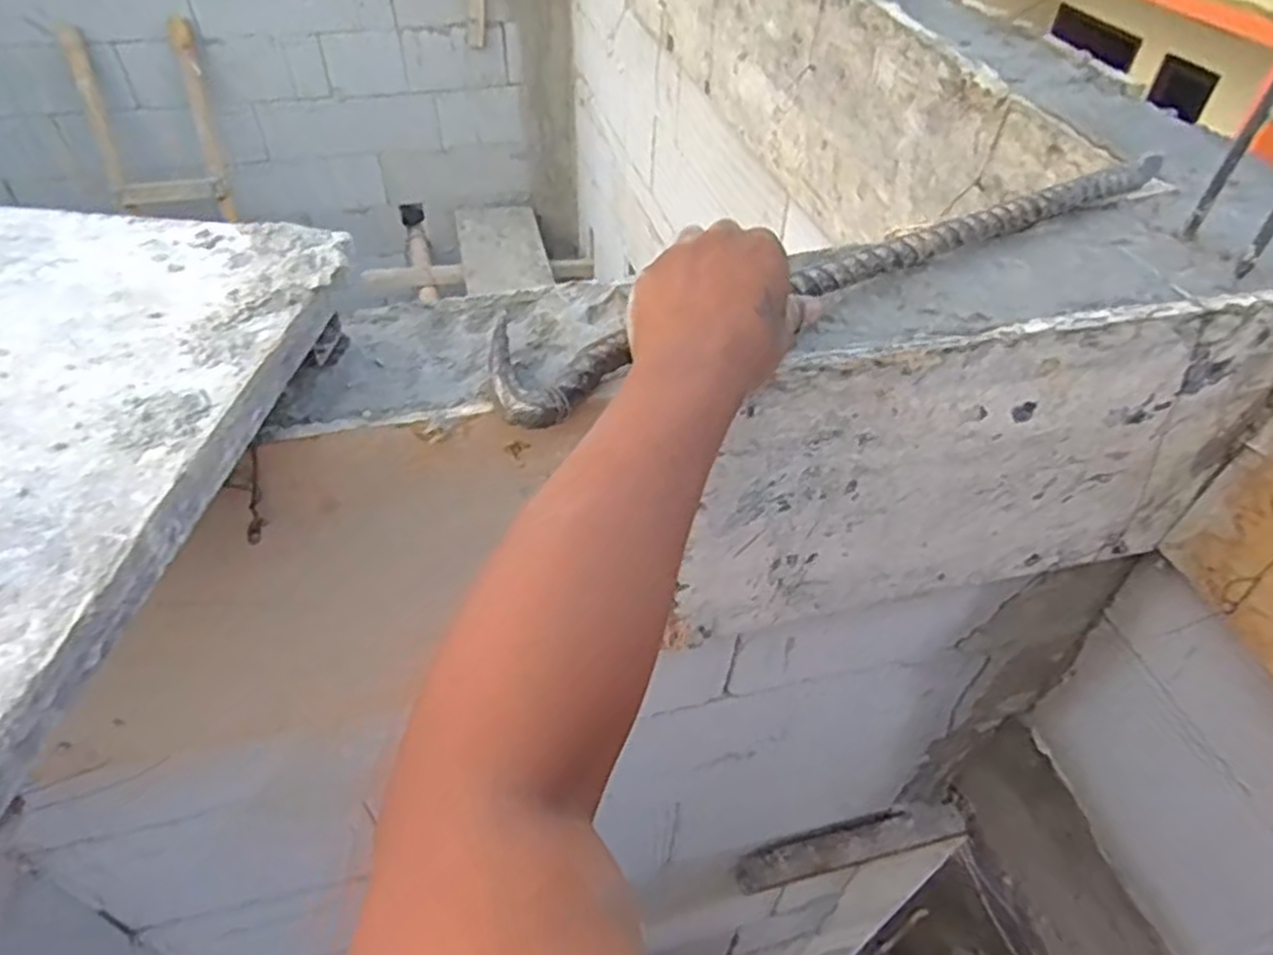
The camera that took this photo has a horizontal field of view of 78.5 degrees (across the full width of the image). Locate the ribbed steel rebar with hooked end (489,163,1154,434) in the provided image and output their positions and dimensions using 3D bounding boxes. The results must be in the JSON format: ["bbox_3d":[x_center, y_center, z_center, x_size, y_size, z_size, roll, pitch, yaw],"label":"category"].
[{"bbox_3d":[0.142,-0.136,0.471,0.504,0.017,0.058,-24,51,-22],"label":"ribbed steel rebar with hooked end"}]

